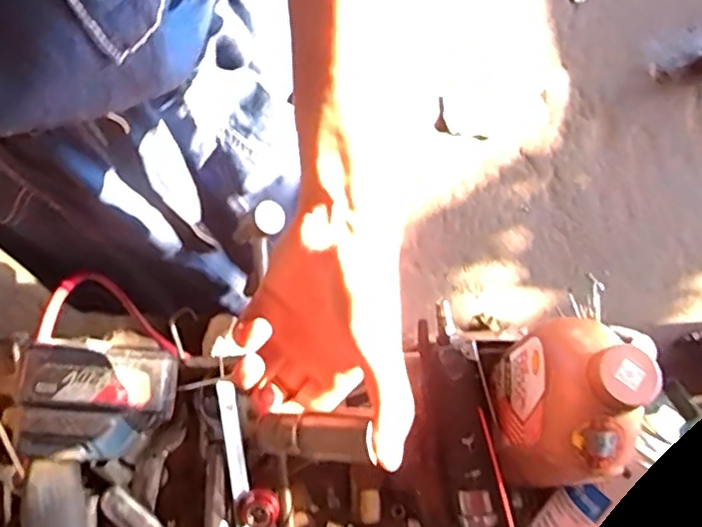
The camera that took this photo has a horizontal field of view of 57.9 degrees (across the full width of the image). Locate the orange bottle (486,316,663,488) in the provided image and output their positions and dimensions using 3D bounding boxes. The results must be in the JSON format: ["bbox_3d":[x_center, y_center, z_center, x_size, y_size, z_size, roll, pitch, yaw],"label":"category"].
[{"bbox_3d":[0.154,0.108,0.468,0.062,0.183,0.121,10,76,2],"label":"orange bottle"}]

